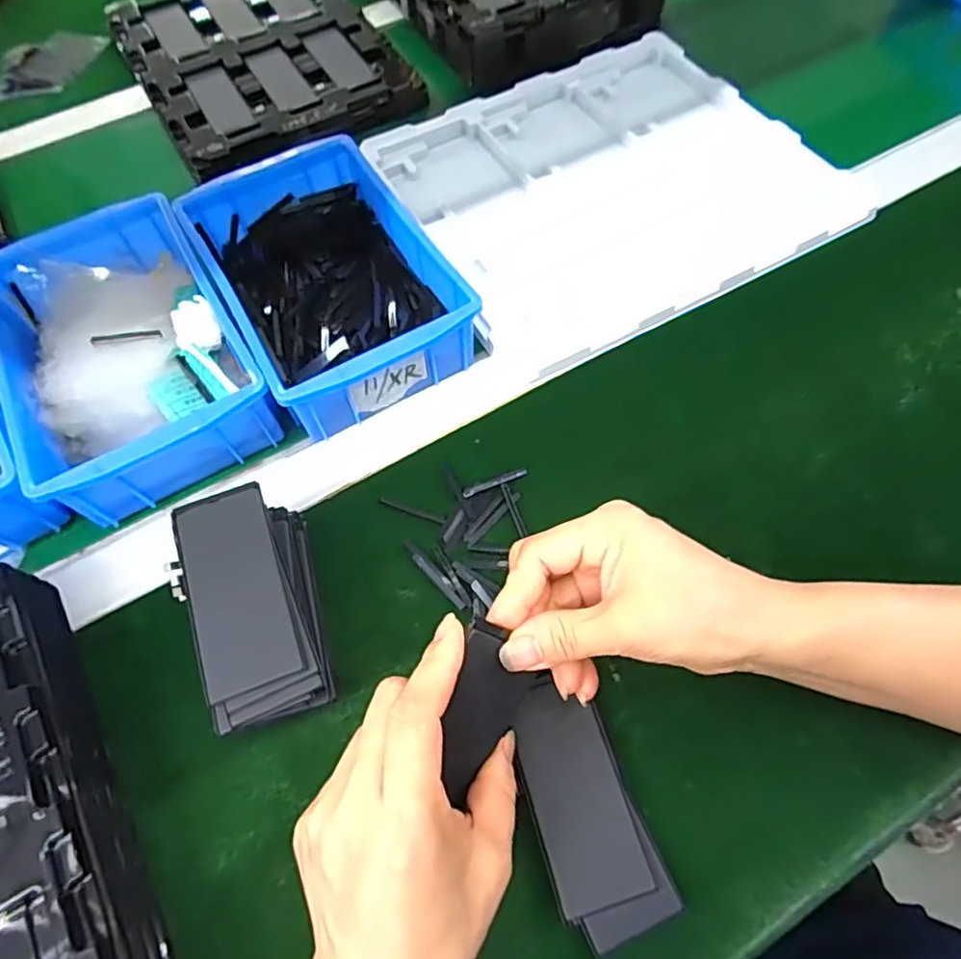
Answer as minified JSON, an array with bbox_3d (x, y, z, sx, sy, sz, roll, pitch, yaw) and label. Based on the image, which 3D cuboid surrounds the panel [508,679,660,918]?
[{"bbox_3d":[0.045,0.147,0.287,0.041,0.010,0.093,-15,64,-5],"label":"panel"}]

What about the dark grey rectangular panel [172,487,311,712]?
[{"bbox_3d":[-0.117,0.050,0.287,0.044,0.010,0.098,-20,64,-8],"label":"dark grey rectangular panel"}]

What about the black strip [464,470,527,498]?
[{"bbox_3d":[0.009,0.002,0.366,0.041,0.004,0.006,-21,64,-8],"label":"black strip"}]

